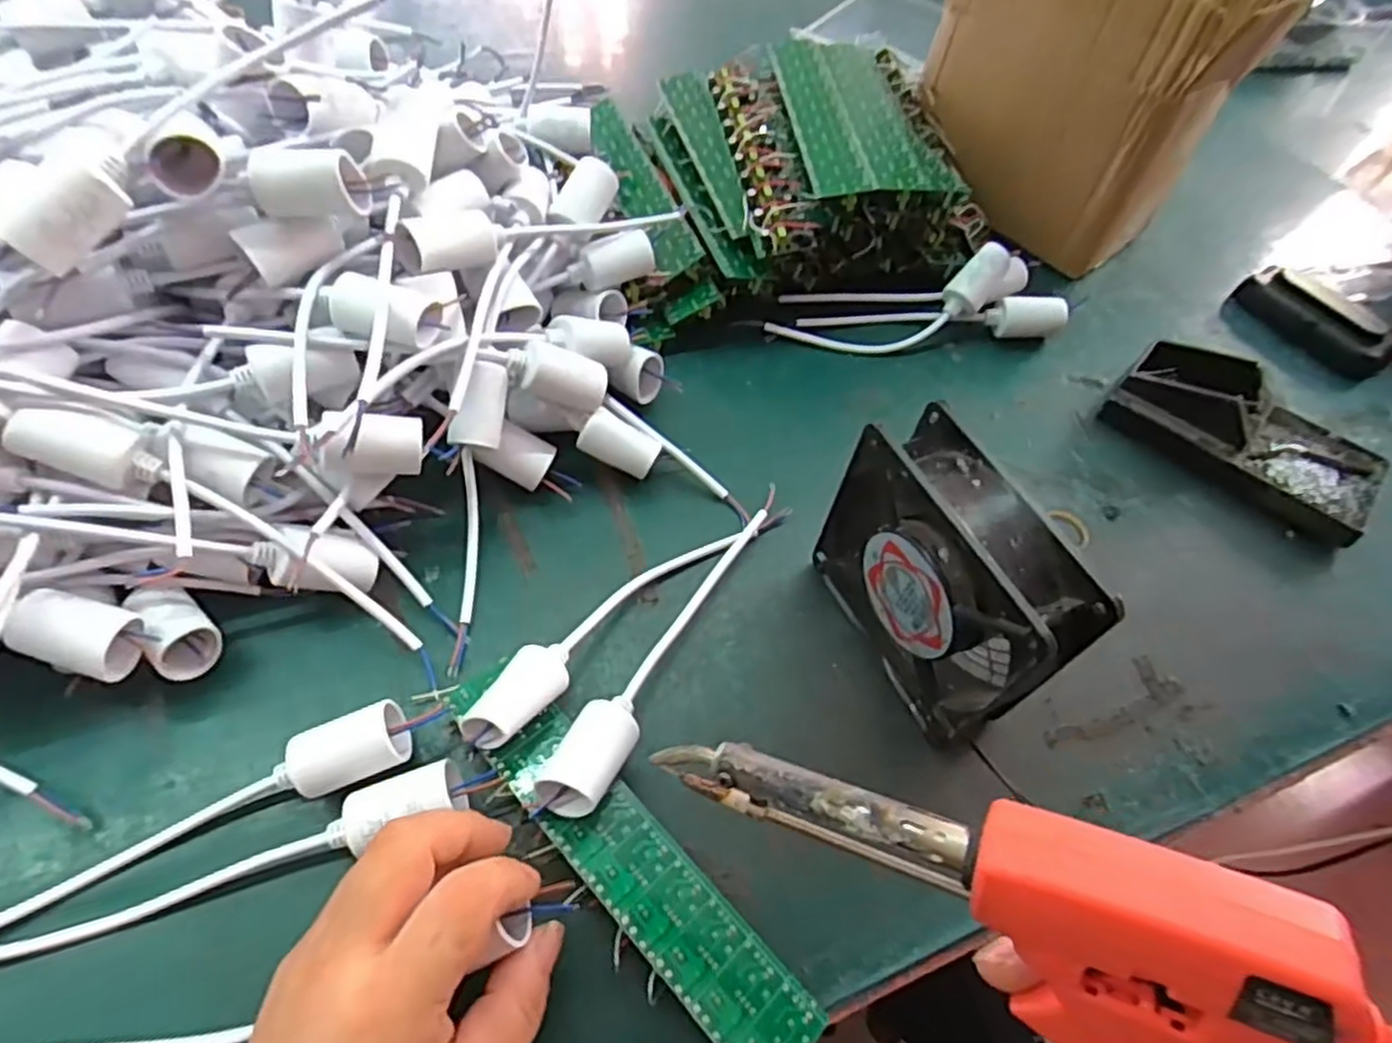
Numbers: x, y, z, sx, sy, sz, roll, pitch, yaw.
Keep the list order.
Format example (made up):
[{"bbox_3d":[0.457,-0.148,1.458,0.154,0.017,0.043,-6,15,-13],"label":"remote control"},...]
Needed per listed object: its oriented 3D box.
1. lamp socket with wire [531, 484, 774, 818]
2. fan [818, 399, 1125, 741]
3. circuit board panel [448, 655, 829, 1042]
[{"bbox_3d":[-0.008,0.054,0.363,0.025,0.047,0.200,27,59,12],"label":"lamp socket with wire"},{"bbox_3d":[0.113,0.028,0.346,0.039,0.119,0.120,-21,61,-18],"label":"fan"},{"bbox_3d":[-0.035,0.138,0.318,0.038,0.017,0.206,-32,65,-34],"label":"circuit board panel"}]

